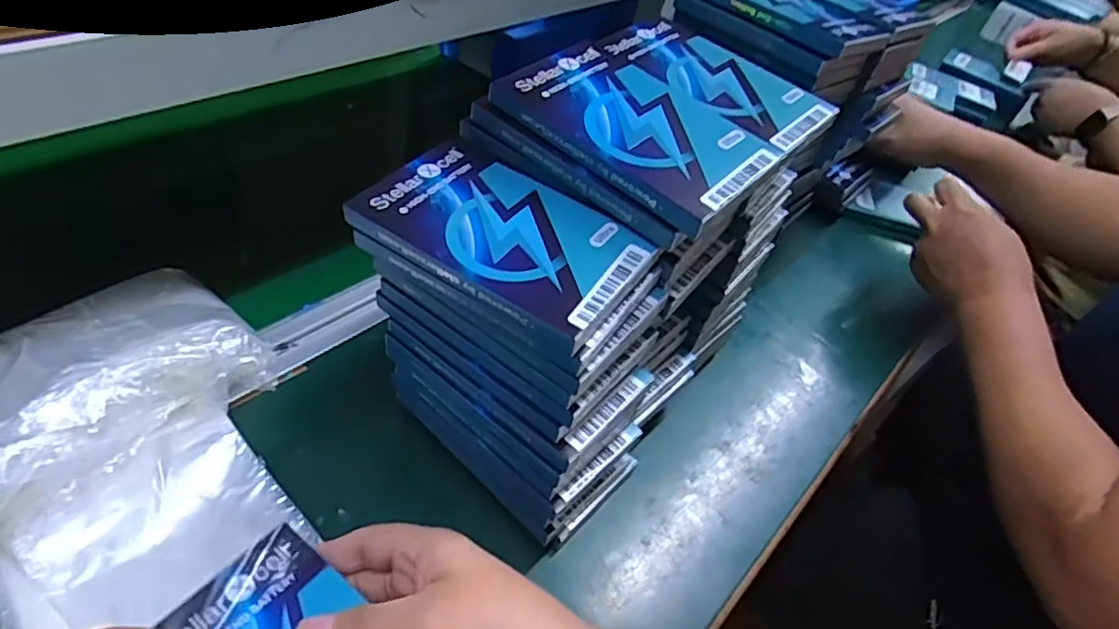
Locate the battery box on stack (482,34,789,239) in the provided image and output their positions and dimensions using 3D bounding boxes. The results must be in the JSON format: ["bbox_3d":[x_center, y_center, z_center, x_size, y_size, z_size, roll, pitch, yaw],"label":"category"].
[{"bbox_3d":[0.041,-0.098,0.326,0.130,0.011,0.085,40,58,20],"label":"battery box on stack"}]

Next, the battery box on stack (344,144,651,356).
[{"bbox_3d":[-0.028,-0.040,0.303,0.129,0.010,0.076,30,57,18],"label":"battery box on stack"}]

